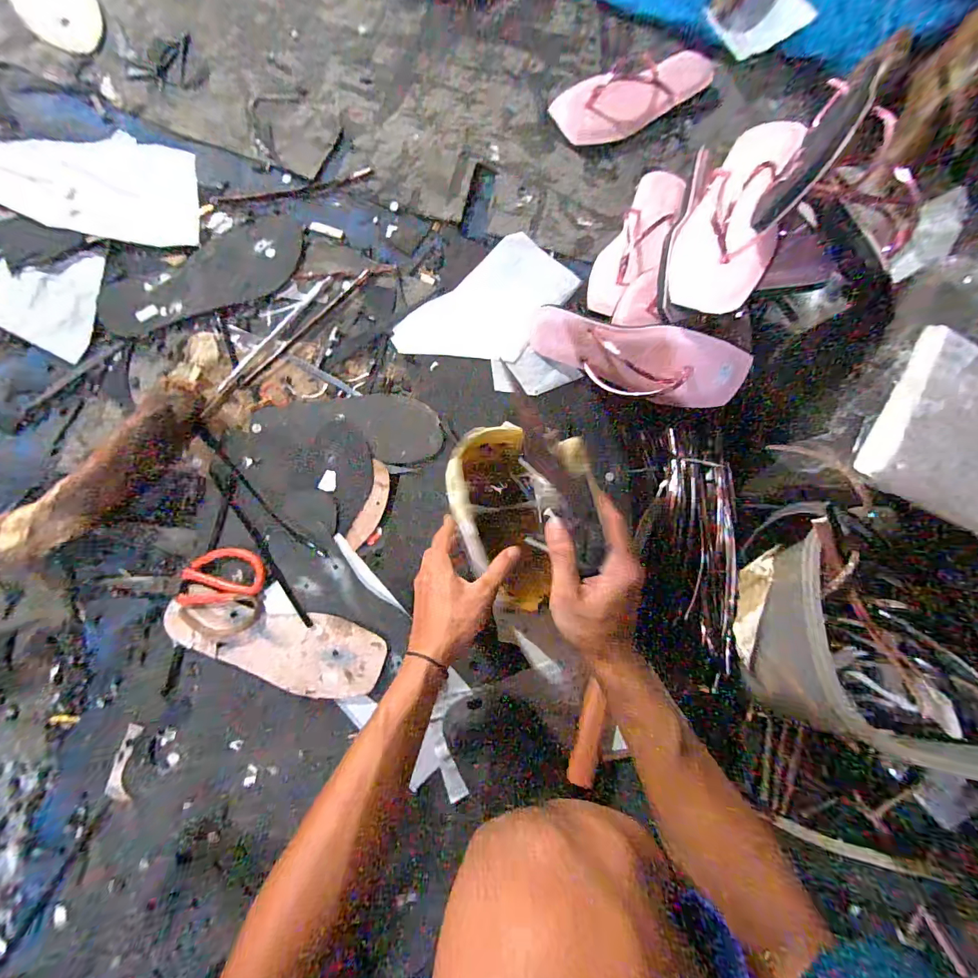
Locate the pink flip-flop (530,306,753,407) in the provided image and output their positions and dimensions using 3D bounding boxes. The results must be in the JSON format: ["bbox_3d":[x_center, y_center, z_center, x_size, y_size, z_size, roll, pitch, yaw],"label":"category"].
[{"bbox_3d":[0.164,-0.155,0.515,0.254,0.088,0.025,19,44,23],"label":"pink flip-flop"}]

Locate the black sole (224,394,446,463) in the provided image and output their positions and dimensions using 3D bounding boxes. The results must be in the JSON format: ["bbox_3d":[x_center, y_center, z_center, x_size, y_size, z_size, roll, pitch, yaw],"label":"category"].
[{"bbox_3d":[-0.189,-0.079,0.548,0.253,0.017,0.090,0,84,-8],"label":"black sole"}]

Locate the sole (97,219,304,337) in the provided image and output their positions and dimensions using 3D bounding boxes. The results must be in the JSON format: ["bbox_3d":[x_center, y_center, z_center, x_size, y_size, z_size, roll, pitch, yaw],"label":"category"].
[{"bbox_3d":[-0.361,-0.270,0.551,0.256,0.011,0.095,-33,90,-10],"label":"sole"}]

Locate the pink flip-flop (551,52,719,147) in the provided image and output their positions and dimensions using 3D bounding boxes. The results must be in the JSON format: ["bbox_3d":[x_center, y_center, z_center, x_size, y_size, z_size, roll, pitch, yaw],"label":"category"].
[{"bbox_3d":[0.214,-0.573,0.628,0.248,0.034,0.090,-28,89,-10],"label":"pink flip-flop"}]

